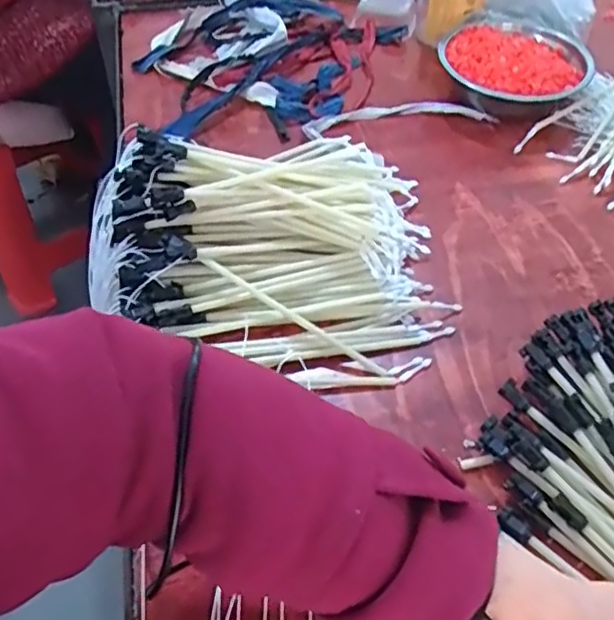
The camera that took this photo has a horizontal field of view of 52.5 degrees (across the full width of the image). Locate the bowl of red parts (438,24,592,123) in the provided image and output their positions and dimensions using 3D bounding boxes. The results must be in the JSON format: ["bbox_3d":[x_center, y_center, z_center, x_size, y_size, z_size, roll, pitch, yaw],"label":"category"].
[{"bbox_3d":[0.228,-0.271,0.698,0.158,0.052,0.130,7,51,5],"label":"bowl of red parts"}]

